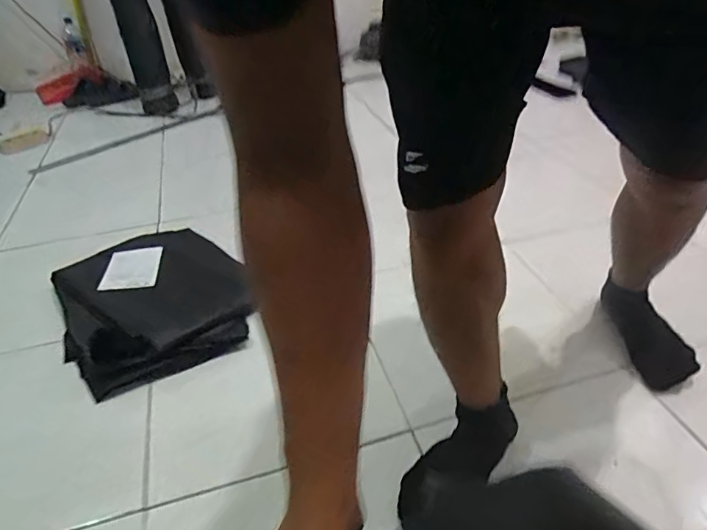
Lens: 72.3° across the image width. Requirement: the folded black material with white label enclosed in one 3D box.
[{"bbox_3d":[-0.409,0.053,1.009,0.379,0.060,0.450,-21,41,-23],"label":"folded black material with white label"}]

